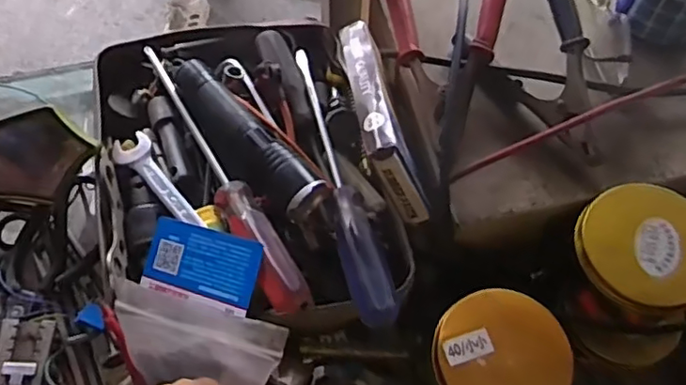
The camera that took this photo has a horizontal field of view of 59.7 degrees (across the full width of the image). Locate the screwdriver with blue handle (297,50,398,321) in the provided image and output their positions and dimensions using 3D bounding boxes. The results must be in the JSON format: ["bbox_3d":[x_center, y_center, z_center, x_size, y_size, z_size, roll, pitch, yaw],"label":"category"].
[{"bbox_3d":[0.000,-0.017,0.412,0.028,0.041,0.225,-9,66,-6],"label":"screwdriver with blue handle"}]

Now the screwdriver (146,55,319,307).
[{"bbox_3d":[-0.084,-0.017,0.411,0.029,0.037,0.228,-28,69,-13],"label":"screwdriver"}]

